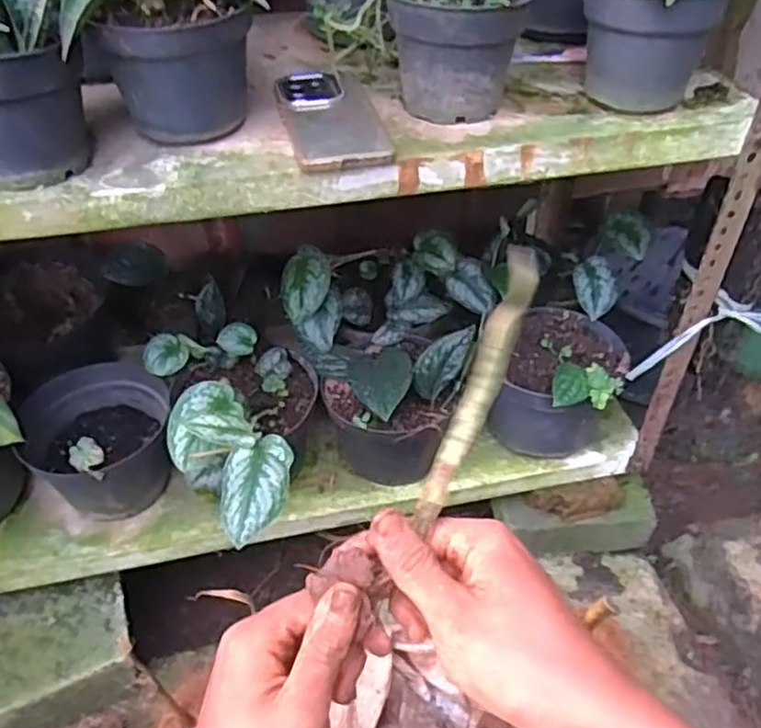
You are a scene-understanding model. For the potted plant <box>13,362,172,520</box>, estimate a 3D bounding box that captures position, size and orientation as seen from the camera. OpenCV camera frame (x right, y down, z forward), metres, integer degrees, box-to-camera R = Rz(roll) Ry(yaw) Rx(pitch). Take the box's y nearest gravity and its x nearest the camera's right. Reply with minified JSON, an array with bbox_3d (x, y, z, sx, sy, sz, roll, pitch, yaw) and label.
[{"bbox_3d":[-0.332,0.090,0.831,0.168,0.133,0.183,-2,44,2],"label":"potted plant"}]

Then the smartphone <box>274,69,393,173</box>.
[{"bbox_3d":[-0.044,-0.216,0.596,0.077,0.012,0.161,-11,45,-8],"label":"smartphone"}]

